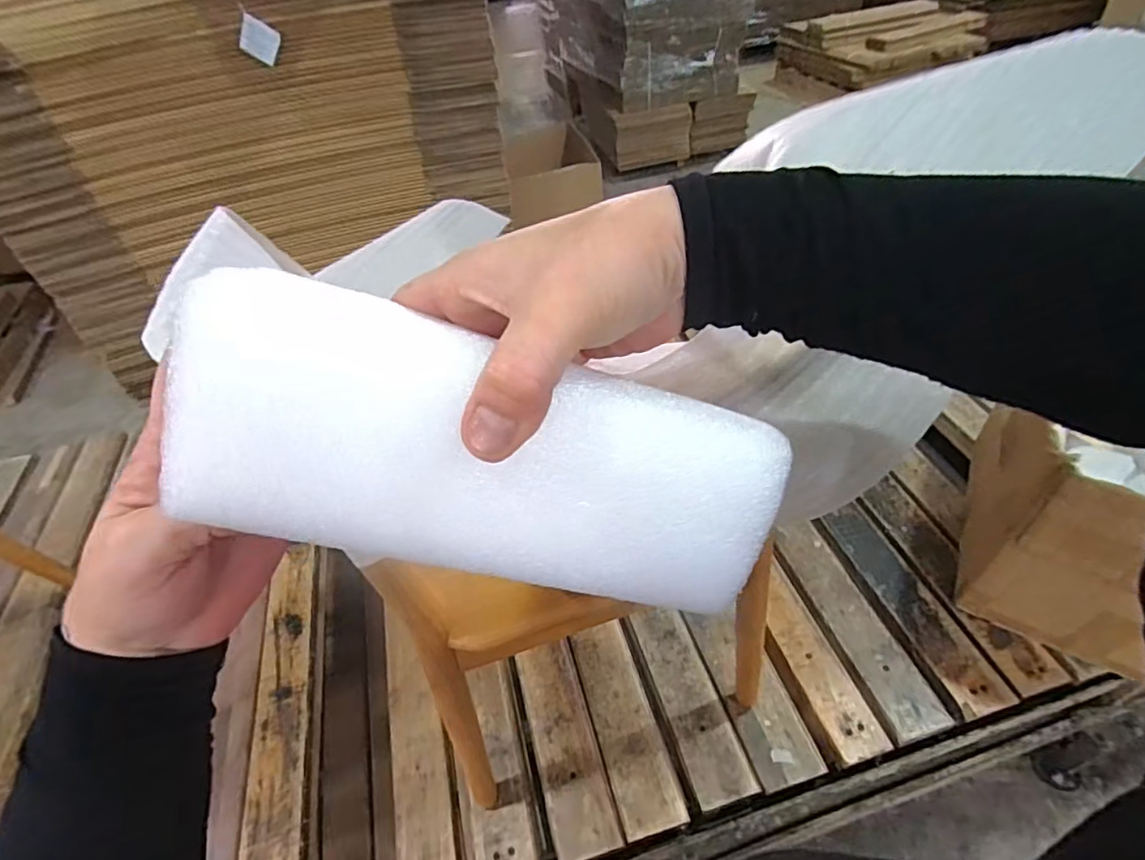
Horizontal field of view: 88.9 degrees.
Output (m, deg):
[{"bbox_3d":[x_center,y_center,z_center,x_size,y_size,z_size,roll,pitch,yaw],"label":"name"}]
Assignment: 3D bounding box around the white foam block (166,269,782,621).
[{"bbox_3d":[-0.027,0.007,0.213,0.193,0.078,0.055,15,16,-15],"label":"white foam block"}]

